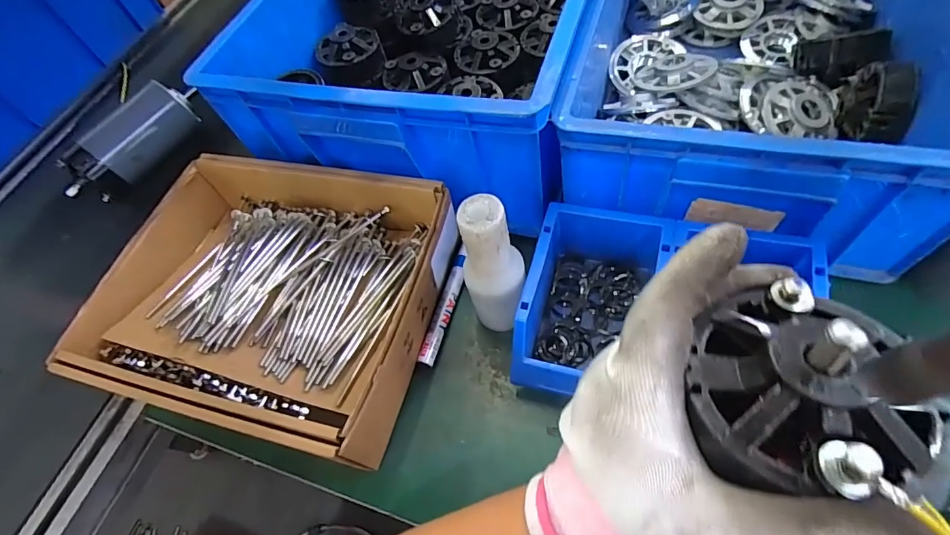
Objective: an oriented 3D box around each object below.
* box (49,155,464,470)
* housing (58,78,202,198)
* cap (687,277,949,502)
[{"bbox_3d":[-0.191,0.018,0.434,0.304,0.082,0.243,10,61,16],"label":"box"},{"bbox_3d":[-0.478,-0.173,0.648,0.077,0.073,0.187,22,65,21],"label":"housing"},{"bbox_3d":[0.107,0.035,0.152,0.063,0.025,0.070,7,58,10],"label":"cap"}]

